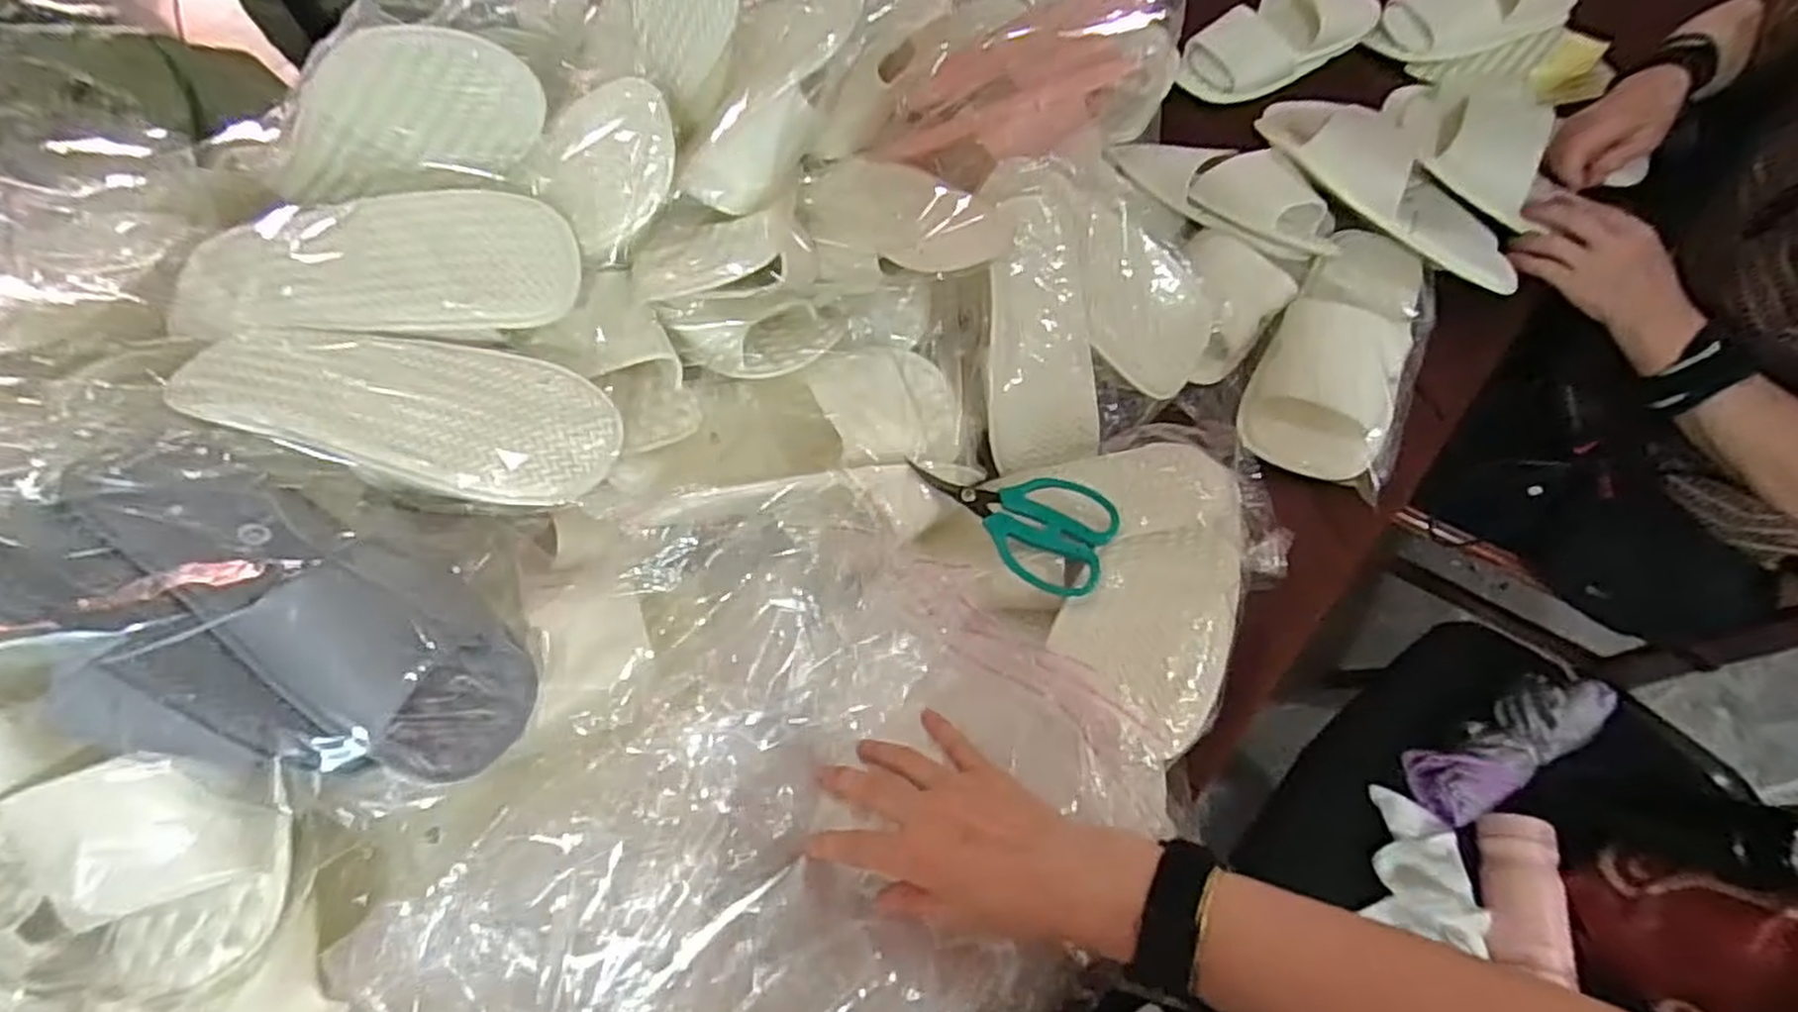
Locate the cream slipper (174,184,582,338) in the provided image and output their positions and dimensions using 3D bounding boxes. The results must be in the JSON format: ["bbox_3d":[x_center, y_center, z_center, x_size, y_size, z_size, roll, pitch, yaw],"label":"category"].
[{"bbox_3d":[-0.329,-0.144,0.488,0.248,0.047,0.108,-6,61,1],"label":"cream slipper"}]

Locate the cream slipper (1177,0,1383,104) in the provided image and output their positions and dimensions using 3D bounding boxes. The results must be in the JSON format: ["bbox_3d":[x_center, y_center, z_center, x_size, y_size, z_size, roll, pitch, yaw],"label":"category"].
[{"bbox_3d":[0.434,-0.543,0.901,0.239,0.064,0.124,-35,65,-14],"label":"cream slipper"}]

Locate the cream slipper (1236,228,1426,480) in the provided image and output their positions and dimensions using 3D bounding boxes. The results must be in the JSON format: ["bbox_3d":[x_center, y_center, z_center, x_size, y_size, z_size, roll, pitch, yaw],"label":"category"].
[{"bbox_3d":[0.385,-0.145,0.675,0.115,0.064,0.260,25,66,16],"label":"cream slipper"}]

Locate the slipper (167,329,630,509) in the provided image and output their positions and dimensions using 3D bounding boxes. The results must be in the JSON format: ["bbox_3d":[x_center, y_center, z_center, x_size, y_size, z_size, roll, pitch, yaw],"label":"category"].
[{"bbox_3d":[-0.279,-0.057,0.440,0.226,0.040,0.096,13,62,-7],"label":"slipper"}]

